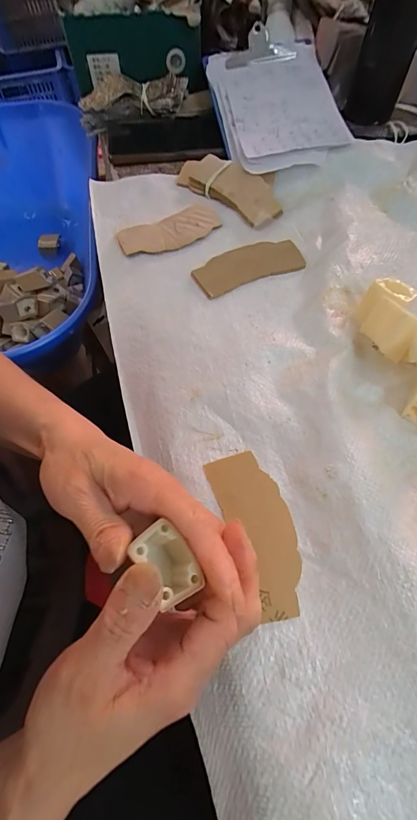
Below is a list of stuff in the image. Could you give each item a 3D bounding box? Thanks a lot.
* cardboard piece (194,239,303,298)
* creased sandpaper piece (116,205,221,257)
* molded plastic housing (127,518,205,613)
[{"bbox_3d":[0.038,-0.148,0.365,0.111,0.009,0.052,-23,65,-10],"label":"cardboard piece"},{"bbox_3d":[-0.039,-0.189,0.380,0.109,0.008,0.049,-26,66,-11],"label":"creased sandpaper piece"},{"bbox_3d":[-0.018,0.070,0.165,0.023,0.013,0.034,-36,68,-16],"label":"molded plastic housing"}]

